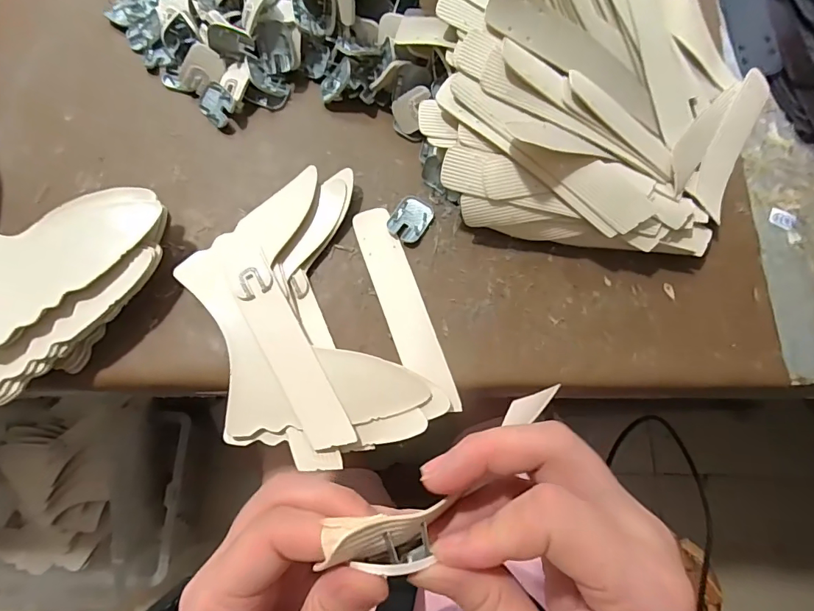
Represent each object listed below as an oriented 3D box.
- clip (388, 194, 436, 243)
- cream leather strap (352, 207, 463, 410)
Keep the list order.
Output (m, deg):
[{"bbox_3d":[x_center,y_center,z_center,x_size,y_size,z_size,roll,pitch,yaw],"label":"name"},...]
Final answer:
[{"bbox_3d":[0.004,-0.073,0.371,0.030,0.006,0.038,32,76,8],"label":"clip"},{"bbox_3d":[-0.002,0.000,0.350,0.033,0.004,0.171,-18,75,-6],"label":"cream leather strap"}]

